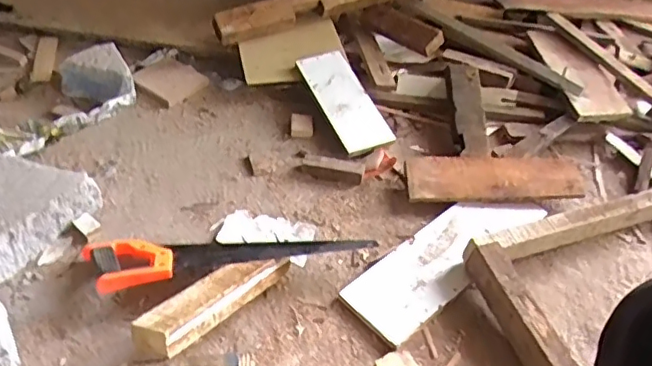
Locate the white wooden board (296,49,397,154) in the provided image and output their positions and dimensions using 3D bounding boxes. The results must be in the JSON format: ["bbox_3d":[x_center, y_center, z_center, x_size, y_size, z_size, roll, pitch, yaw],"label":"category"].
[{"bbox_3d":[0.036,-0.170,1.179,0.099,0.013,0.258,-19,61,-16],"label":"white wooden board"}]

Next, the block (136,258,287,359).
[{"bbox_3d":[-0.144,0.150,0.781,0.071,0.041,0.254,30,31,23],"label":"block"}]

